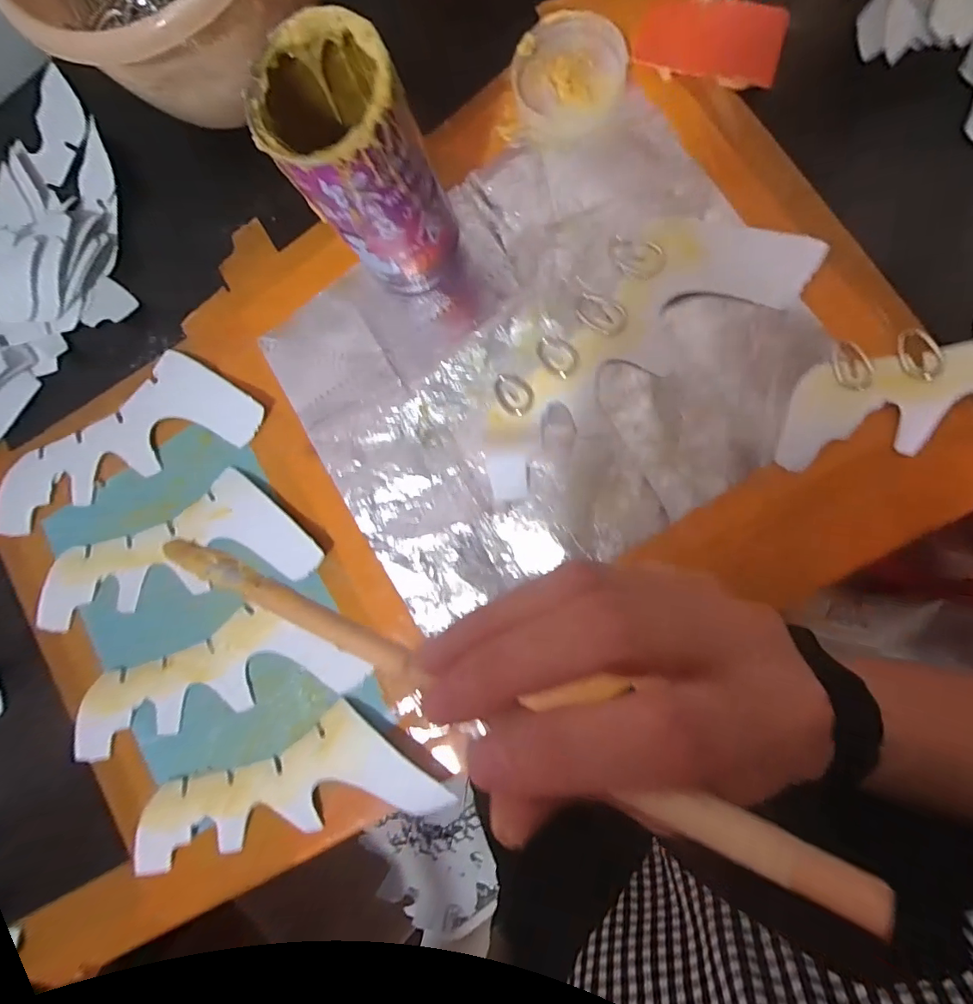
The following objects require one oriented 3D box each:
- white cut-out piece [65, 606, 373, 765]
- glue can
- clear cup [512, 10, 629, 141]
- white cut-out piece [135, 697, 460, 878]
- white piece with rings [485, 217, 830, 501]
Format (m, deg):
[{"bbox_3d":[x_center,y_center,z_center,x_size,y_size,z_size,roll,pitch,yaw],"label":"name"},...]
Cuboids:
[{"bbox_3d":[-0.177,0.112,0.332,0.193,0.012,0.063,-17,93,2],"label":"white cut-out piece"},{"bbox_3d":[-0.061,-0.167,0.264,0.065,0.117,0.069,0,90,9],"label":"glue can"},{"bbox_3d":[0.049,-0.253,0.302,0.064,0.011,0.067,0,90,9],"label":"clear cup"},{"bbox_3d":[-0.128,0.177,0.316,0.205,0.013,0.068,-18,87,9],"label":"white cut-out piece"},{"bbox_3d":[0.075,-0.095,0.293,0.210,0.009,0.082,-36,84,8],"label":"white piece with rings"}]

